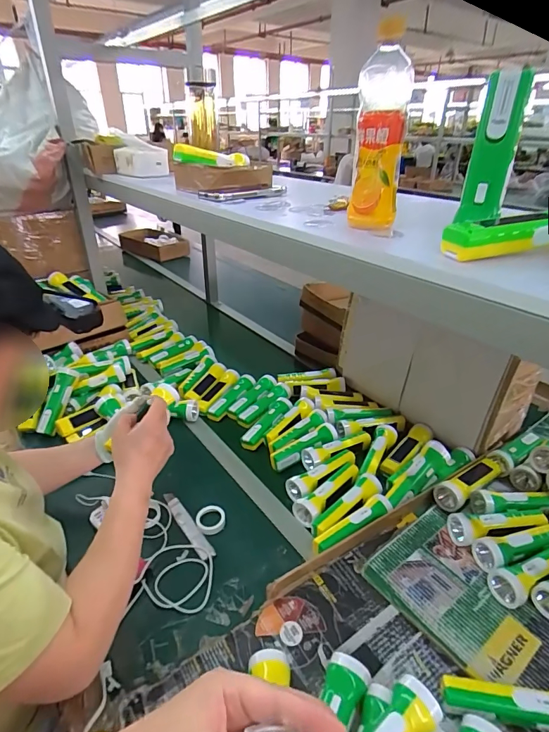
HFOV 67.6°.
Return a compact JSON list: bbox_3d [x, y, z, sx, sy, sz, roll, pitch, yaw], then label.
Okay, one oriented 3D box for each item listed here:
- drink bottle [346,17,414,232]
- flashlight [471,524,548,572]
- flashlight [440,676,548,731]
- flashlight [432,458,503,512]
[{"bbox_3d":[0.134,-0.294,0.516,0.061,0.218,0.070,6,29,4],"label":"drink bottle"},{"bbox_3d":[0.432,0.312,0.713,0.181,0.053,0.053,-8,32,-16],"label":"flashlight"},{"bbox_3d":[0.302,0.431,0.511,0.172,0.055,0.047,6,29,4],"label":"flashlight"},{"bbox_3d":[0.397,0.235,0.837,0.184,0.042,0.050,-19,36,-34],"label":"flashlight"}]

